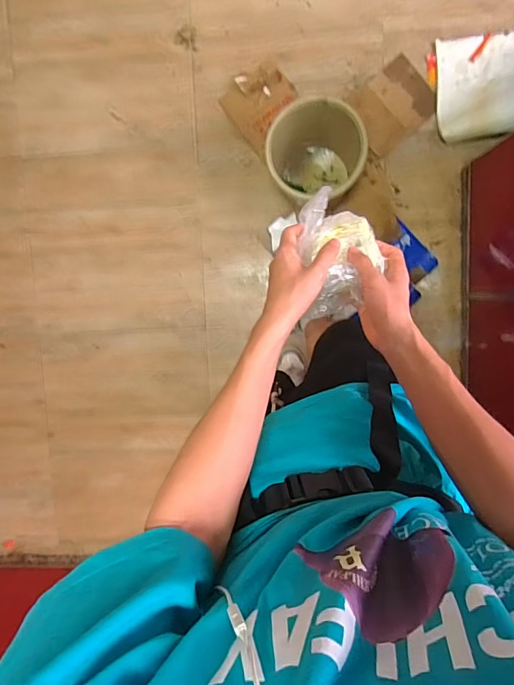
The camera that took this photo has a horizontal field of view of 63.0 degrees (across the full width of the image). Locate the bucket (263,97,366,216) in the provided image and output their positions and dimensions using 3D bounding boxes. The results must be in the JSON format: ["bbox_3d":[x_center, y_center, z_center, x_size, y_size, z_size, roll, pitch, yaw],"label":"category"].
[{"bbox_3d":[0.160,-0.523,1.191,0.241,0.295,0.218,11,99,2],"label":"bucket"}]

